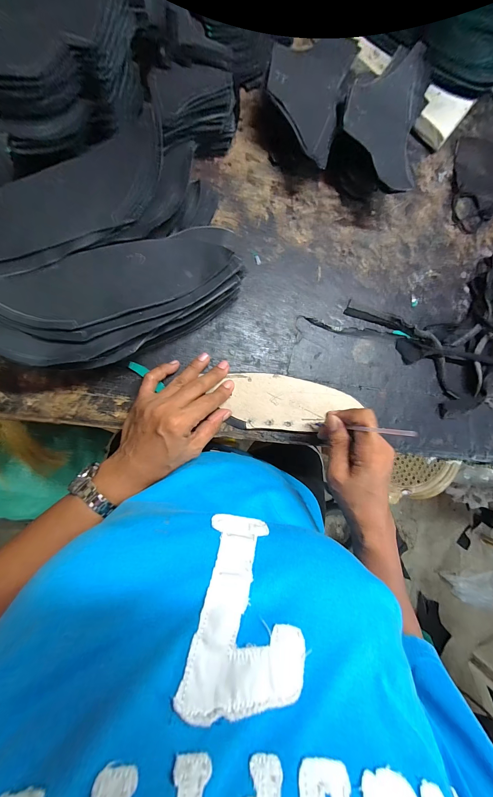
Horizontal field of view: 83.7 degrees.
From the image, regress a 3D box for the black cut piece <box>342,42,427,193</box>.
[{"bbox_3d":[0.157,-0.318,0.307,0.092,0.016,0.164,15,83,-4],"label":"black cut piece"}]

